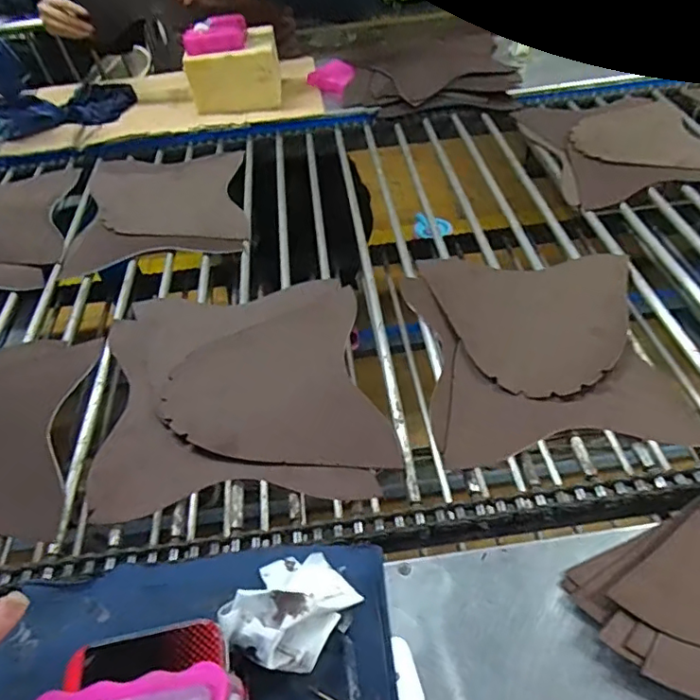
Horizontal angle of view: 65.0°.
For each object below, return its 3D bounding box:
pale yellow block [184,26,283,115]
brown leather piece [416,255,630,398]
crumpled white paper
[{"bbox_3d":[-0.231,-0.556,1.107,0.178,0.110,0.131,-9,48,-4],"label":"pale yellow block"},{"bbox_3d":[0.219,-0.042,0.677,0.251,0.010,0.240,0,44,10],"label":"brown leather piece"},{"bbox_3d":[-0.048,0.195,0.426,0.080,0.048,0.092,26,54,27],"label":"crumpled white paper"}]

